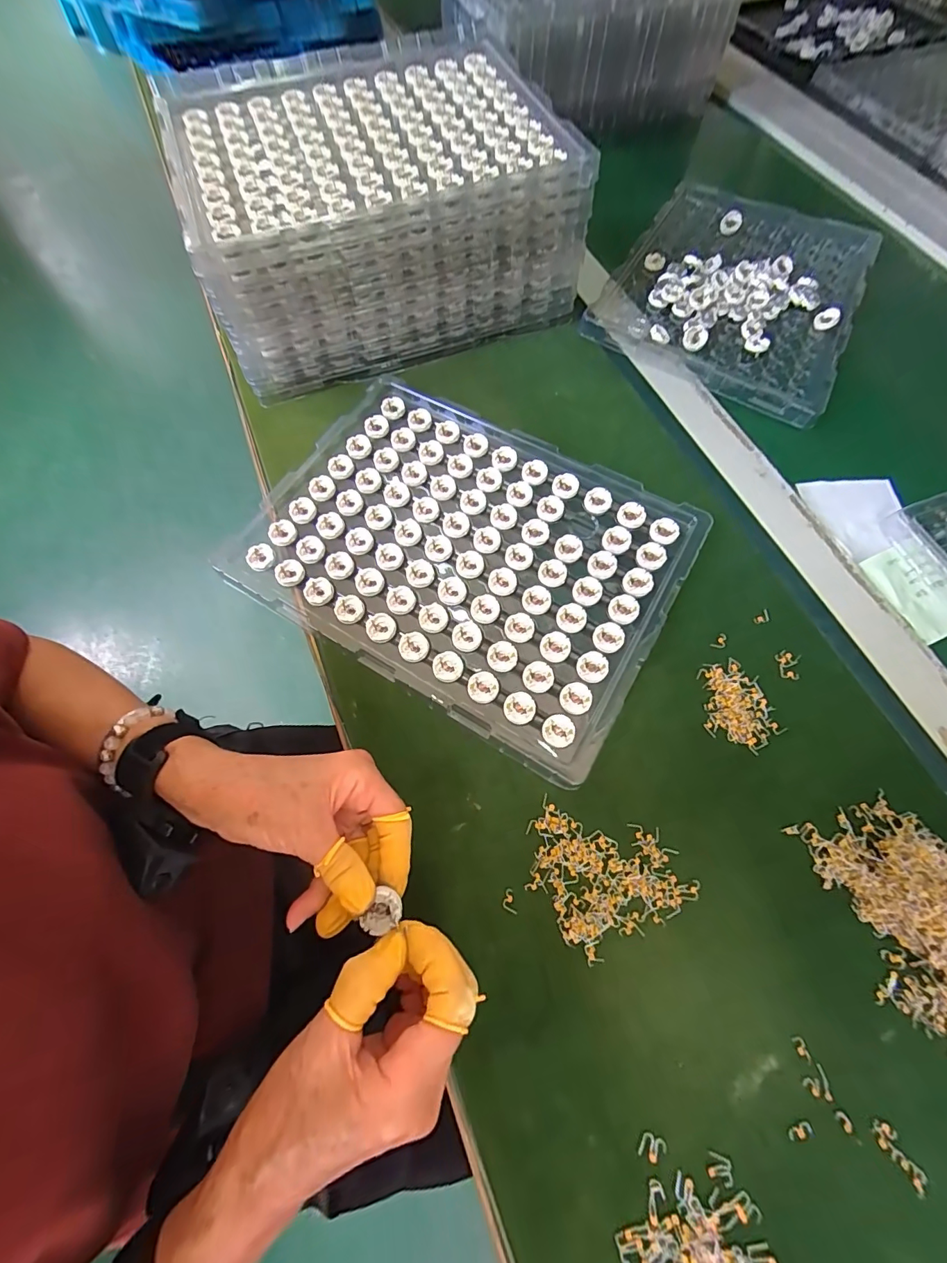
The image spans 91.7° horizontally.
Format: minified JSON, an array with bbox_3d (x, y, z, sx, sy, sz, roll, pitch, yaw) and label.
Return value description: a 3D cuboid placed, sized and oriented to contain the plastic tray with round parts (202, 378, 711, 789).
[{"bbox_3d":[-0.008,-0.072,0.386,0.340,0.016,0.250,29,70,11],"label":"plastic tray with round parts"}]

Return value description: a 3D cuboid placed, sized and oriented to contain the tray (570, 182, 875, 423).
[{"bbox_3d":[0.310,-0.409,0.528,0.251,0.020,0.374,27,70,10],"label":"tray"}]

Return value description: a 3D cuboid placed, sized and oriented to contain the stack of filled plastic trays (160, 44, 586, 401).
[{"bbox_3d":[-0.100,-0.428,0.469,0.344,0.130,0.274,-19,69,-8],"label":"stack of filled plastic trays"}]

